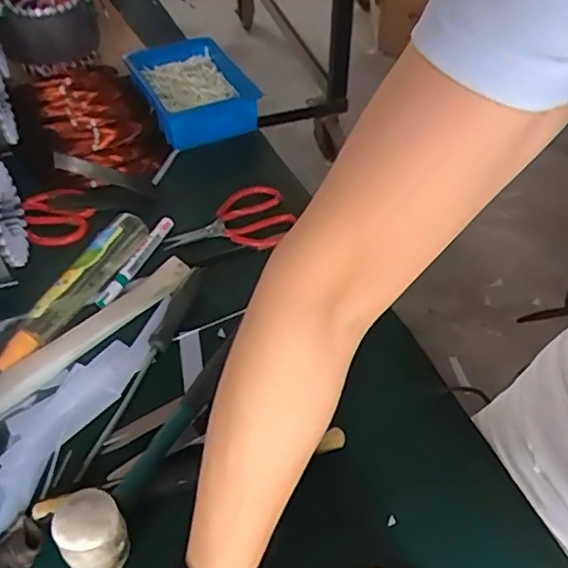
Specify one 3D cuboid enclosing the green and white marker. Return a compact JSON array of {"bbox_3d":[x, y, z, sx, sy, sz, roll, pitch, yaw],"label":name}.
[{"bbox_3d":[-0.167,-0.028,0.680,0.019,0.013,0.145,17,52,15],"label":"green and white marker"}]

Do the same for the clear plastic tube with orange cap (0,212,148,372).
[{"bbox_3d":[-0.223,0.005,0.639,0.042,0.040,0.218,21,53,18],"label":"clear plastic tube with orange cap"}]

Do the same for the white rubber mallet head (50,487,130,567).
[{"bbox_3d":[-0.144,0.193,0.459,0.046,0.074,0.044,0,49,0],"label":"white rubber mallet head"}]

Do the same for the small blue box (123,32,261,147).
[{"bbox_3d":[-0.150,-0.308,0.925,0.156,0.062,0.244,-22,53,-17],"label":"small blue box"}]

